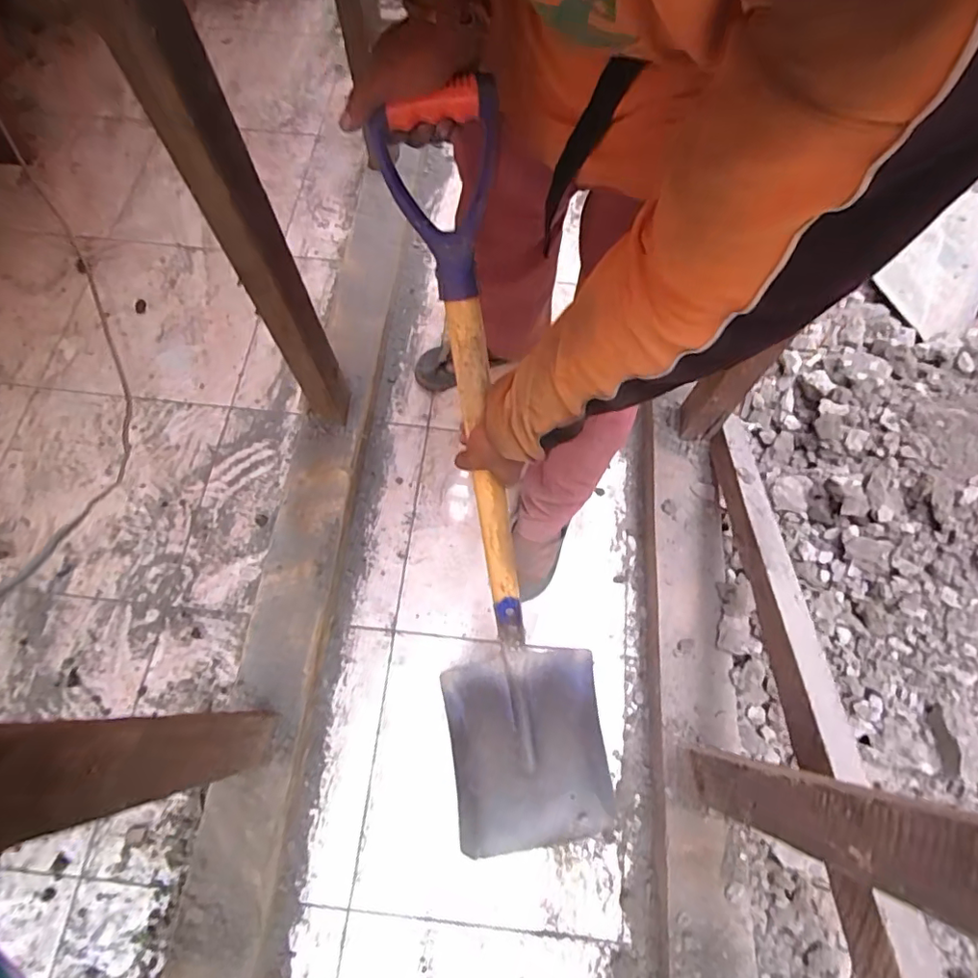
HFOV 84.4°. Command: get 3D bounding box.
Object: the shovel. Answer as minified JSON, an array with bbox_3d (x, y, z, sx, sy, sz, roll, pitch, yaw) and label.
[{"bbox_3d":[0.032,0.096,0.665,0.226,0.960,0.115,-9,28,-5],"label":"shovel"}]

